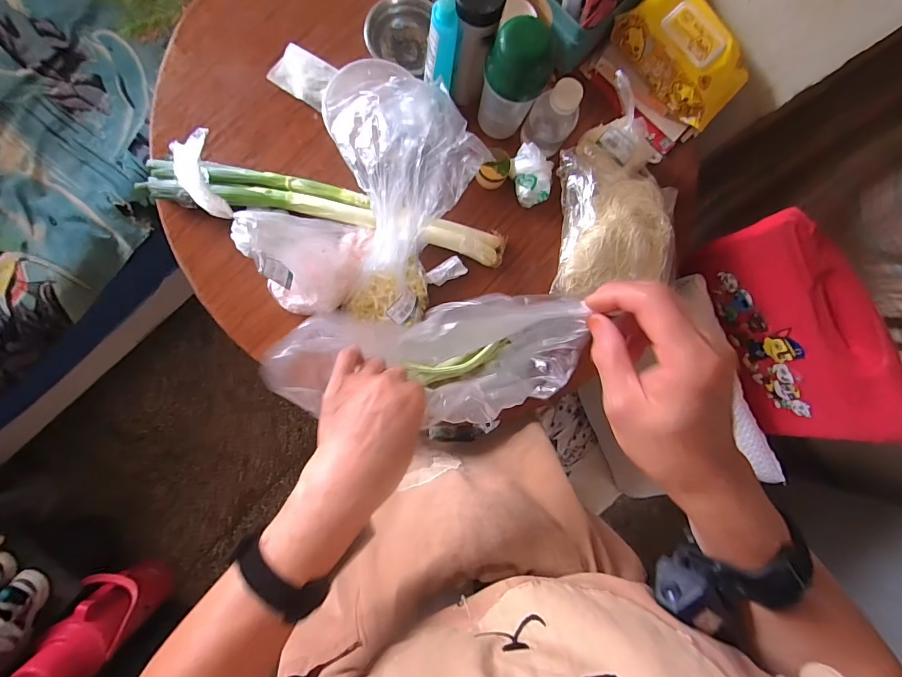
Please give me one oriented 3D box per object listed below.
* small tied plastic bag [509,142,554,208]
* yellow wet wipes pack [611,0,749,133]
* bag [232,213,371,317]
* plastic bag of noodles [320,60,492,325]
[{"bbox_3d":[0.127,-0.259,0.651,0.056,0.039,0.090,-22,90,-6],"label":"small tied plastic bag"},{"bbox_3d":[0.368,-0.451,0.657,0.116,0.073,0.214,-45,92,-6],"label":"yellow wet wipes pack"},{"bbox_3d":[-0.183,-0.099,0.572,0.162,0.140,0.121,-8,89,-6],"label":"bag"},{"bbox_3d":[-0.055,-0.211,0.579,0.216,0.149,0.363,-6,88,-6],"label":"plastic bag of noodles"}]

